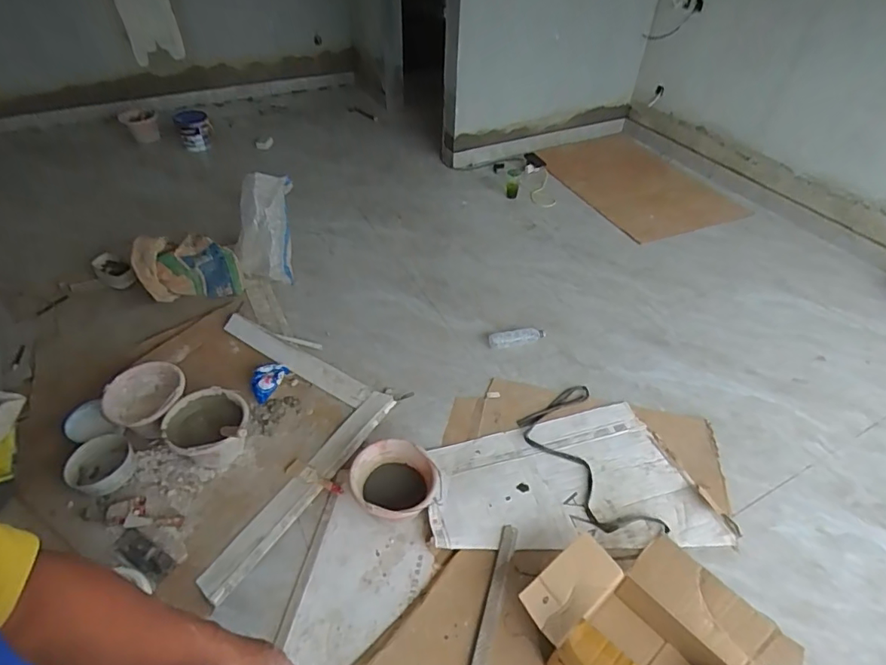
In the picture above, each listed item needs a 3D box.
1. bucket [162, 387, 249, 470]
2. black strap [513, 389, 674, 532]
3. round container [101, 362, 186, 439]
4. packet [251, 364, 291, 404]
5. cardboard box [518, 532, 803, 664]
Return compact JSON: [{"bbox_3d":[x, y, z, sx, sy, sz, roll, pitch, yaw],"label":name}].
[{"bbox_3d":[-0.747,0.314,1.597,0.252,0.185,0.267,-12,46,-14],"label":"bucket"},{"bbox_3d":[0.448,0.411,1.639,0.304,0.039,0.586,-8,45,-9],"label":"black strap"},{"bbox_3d":[-0.981,0.217,1.667,0.266,0.113,0.257,16,46,14],"label":"round container"},{"bbox_3d":[-0.632,0.177,1.833,0.148,0.064,0.124,-22,49,-22],"label":"packet"},{"bbox_3d":[0.521,0.709,1.167,0.467,0.234,0.564,-34,54,-31],"label":"cardboard box"}]

